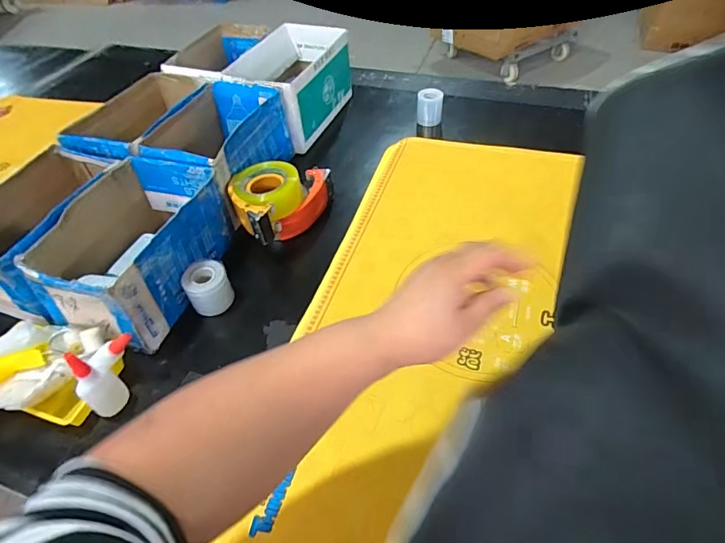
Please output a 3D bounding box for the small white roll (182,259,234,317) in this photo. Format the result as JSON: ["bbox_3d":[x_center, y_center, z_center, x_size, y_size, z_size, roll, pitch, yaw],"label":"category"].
[{"bbox_3d":[-0.248,0.025,0.721,0.068,0.069,0.060,-28,51,-19],"label":"small white roll"}]

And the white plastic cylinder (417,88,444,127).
[{"bbox_3d":[0.164,-0.400,1.084,0.062,0.078,0.055,4,48,9],"label":"white plastic cylinder"}]

